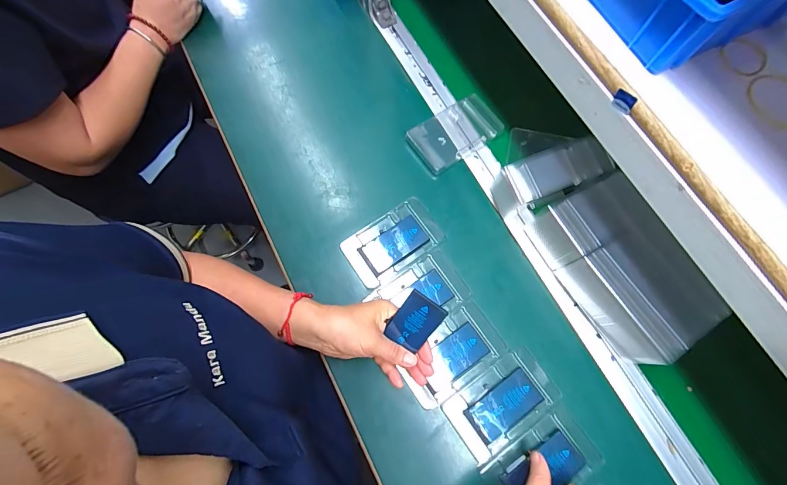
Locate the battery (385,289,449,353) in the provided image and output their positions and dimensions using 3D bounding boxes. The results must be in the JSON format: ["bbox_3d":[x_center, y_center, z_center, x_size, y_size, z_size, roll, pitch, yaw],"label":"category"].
[{"bbox_3d":[0.023,0.085,0.379,0.044,0.005,0.060,33,109,2],"label":"battery"}]

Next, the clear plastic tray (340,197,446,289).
[{"bbox_3d":[0.000,-0.001,0.481,0.126,0.010,0.075,-33,76,-10],"label":"clear plastic tray"}]

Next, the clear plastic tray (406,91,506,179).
[{"bbox_3d":[0.094,-0.164,0.521,0.144,0.017,0.076,-34,76,-10],"label":"clear plastic tray"}]

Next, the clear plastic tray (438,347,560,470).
[{"bbox_3d":[0.129,0.190,0.422,0.126,0.007,0.076,-34,76,-10],"label":"clear plastic tray"}]

